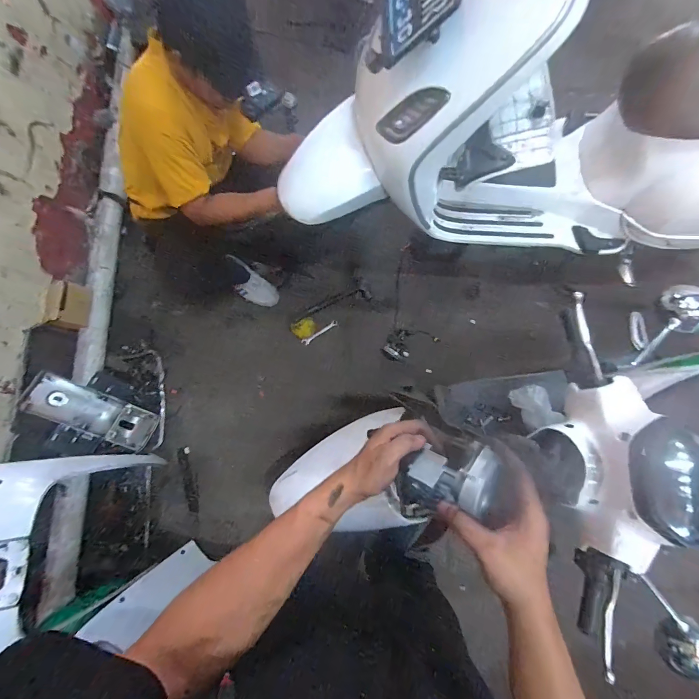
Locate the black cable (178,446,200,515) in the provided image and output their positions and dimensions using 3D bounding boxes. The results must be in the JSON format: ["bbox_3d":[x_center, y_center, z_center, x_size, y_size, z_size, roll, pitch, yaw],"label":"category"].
[{"bbox_3d":[-0.622,0.506,1.293,0.049,0.010,0.250,-11,88,-17],"label":"black cable"}]

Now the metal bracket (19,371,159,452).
[{"bbox_3d":[-0.903,0.226,1.180,0.395,0.069,0.146,36,80,-31],"label":"metal bracket"}]

